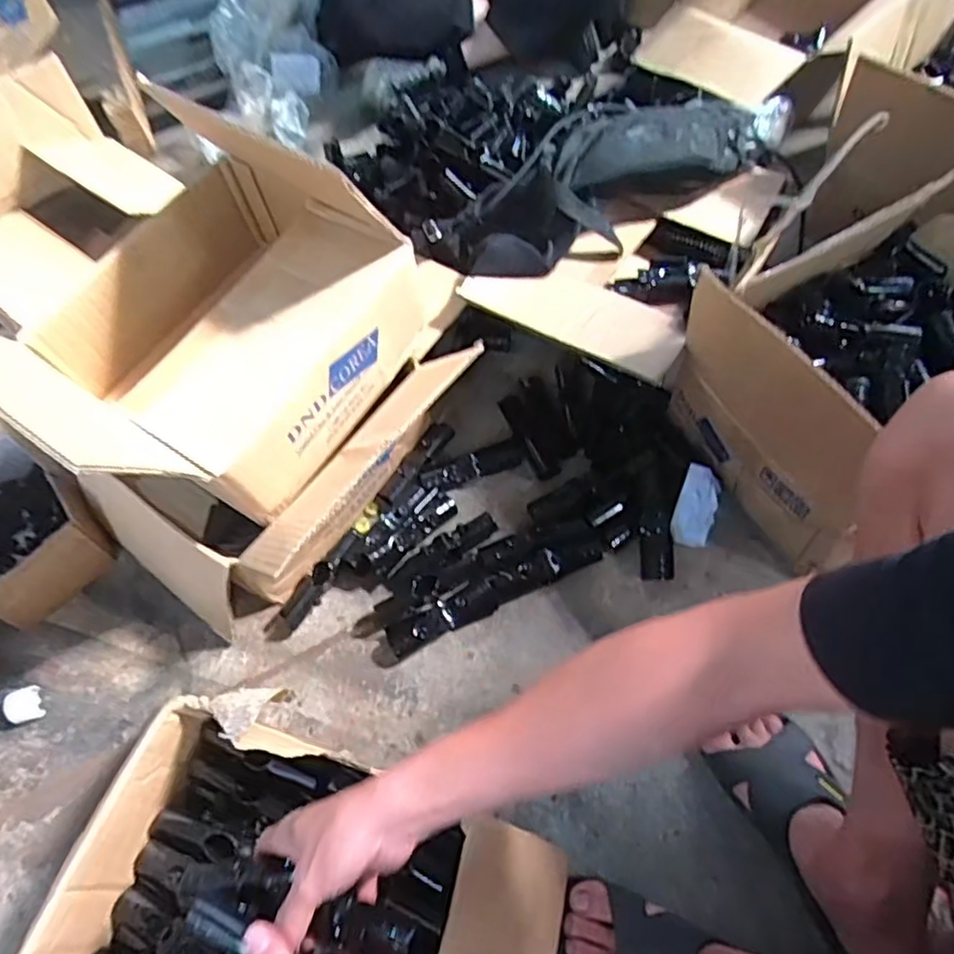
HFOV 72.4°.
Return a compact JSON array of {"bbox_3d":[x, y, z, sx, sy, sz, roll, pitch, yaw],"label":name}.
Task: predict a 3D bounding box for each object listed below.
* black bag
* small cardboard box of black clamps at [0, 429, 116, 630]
[{"bbox_3d":[0.186,-0.411,0.869,0.509,0.105,0.172,-33,62,-14],"label":"black bag"},{"bbox_3d":[-0.557,0.064,0.788,0.214,0.087,0.146,37,68,23],"label":"small cardboard box of black clamps"}]

